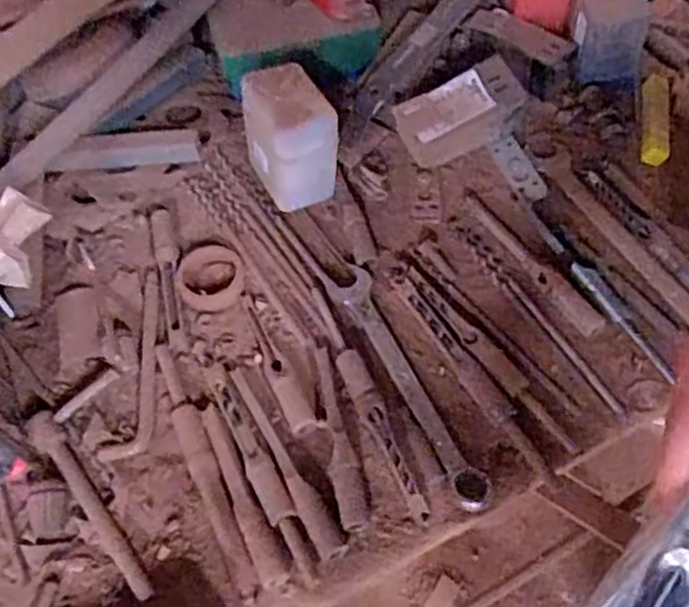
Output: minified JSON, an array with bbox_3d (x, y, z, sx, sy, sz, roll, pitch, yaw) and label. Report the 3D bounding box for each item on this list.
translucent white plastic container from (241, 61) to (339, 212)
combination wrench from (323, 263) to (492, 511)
[{"bbox_3d":[-0.046,-0.137,0.622,0.075,0.093,0.085,-13,58,-5],"label":"translucent white plastic container"},{"bbox_3d":[0.047,0.055,0.540,0.033,0.007,0.209,-25,60,-12],"label":"combination wrench"}]

